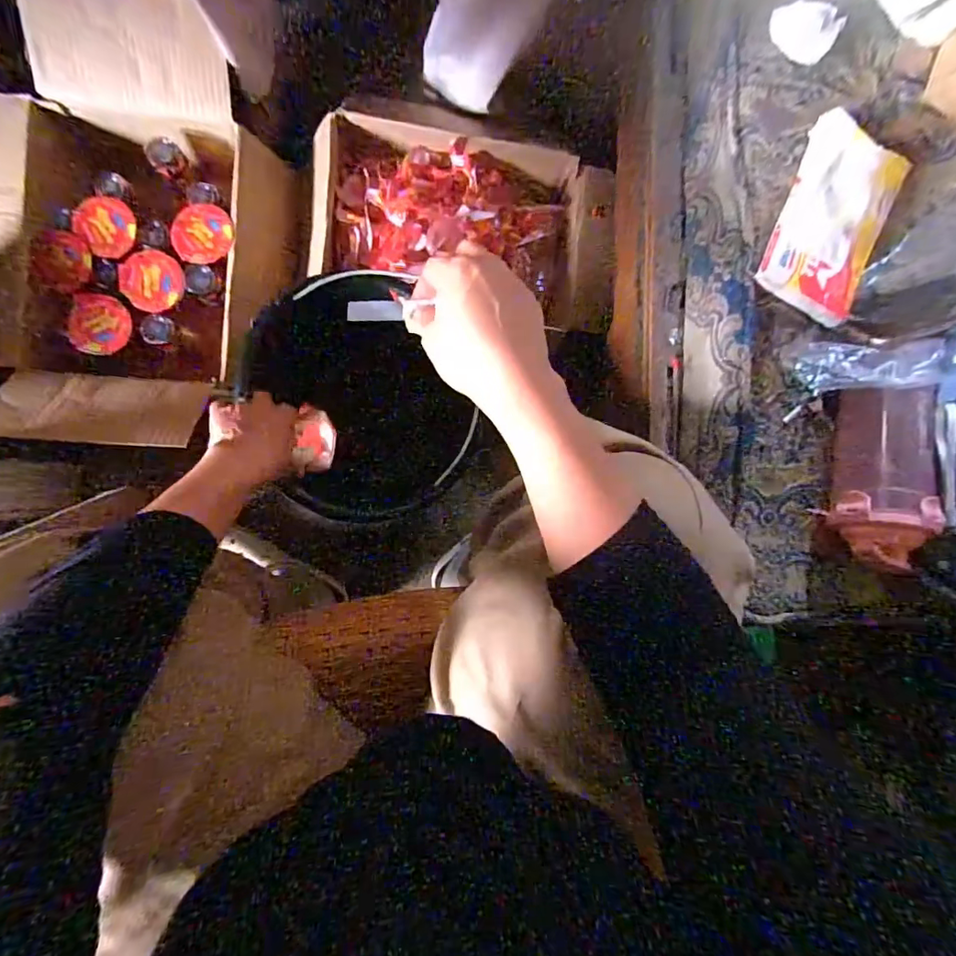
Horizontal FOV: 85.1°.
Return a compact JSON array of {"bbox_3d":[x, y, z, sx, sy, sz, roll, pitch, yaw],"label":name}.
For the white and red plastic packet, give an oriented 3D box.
[{"bbox_3d":[0.345,-0.247,0.492,0.106,0.066,0.168,27,86,-6],"label":"white and red plastic packet"}]

